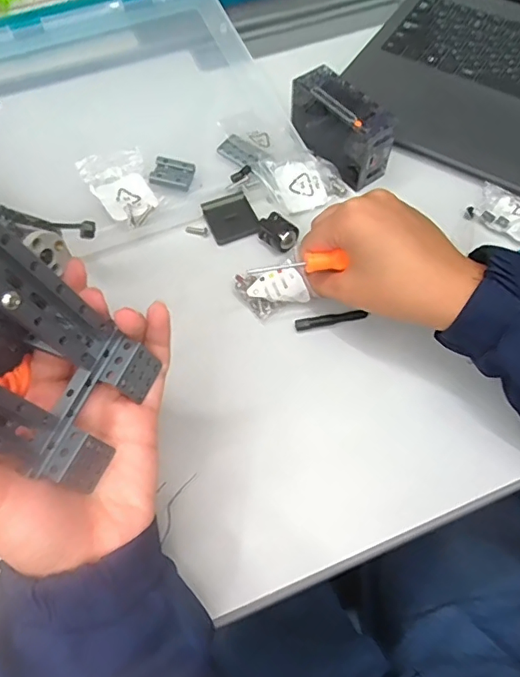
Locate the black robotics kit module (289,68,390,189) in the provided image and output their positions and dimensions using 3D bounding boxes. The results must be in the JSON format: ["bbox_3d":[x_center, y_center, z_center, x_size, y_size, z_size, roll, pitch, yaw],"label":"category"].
[{"bbox_3d":[0.065,-0.174,0.421,0.031,0.051,0.092,-34,65,-17],"label":"black robotics kit module"}]

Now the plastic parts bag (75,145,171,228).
[{"bbox_3d":[-0.106,-0.121,0.413,0.049,0.018,0.069,-34,69,-15],"label":"plastic parts bag"}]

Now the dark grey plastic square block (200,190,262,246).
[{"bbox_3d":[-0.023,-0.096,0.413,0.037,0.010,0.039,-22,67,-11],"label":"dark grey plastic square block"}]

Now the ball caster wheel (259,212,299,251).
[{"bbox_3d":[0.014,-0.081,0.398,0.022,0.015,0.032,-40,71,-17],"label":"ball caster wheel"}]

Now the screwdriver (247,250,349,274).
[{"bbox_3d":[0.024,-0.049,0.340,0.063,0.012,0.009,-5,64,14],"label":"screwdriver"}]

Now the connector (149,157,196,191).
[{"bbox_3d":[-0.072,-0.134,0.424,0.032,0.007,0.027,13,65,6],"label":"connector"}]

